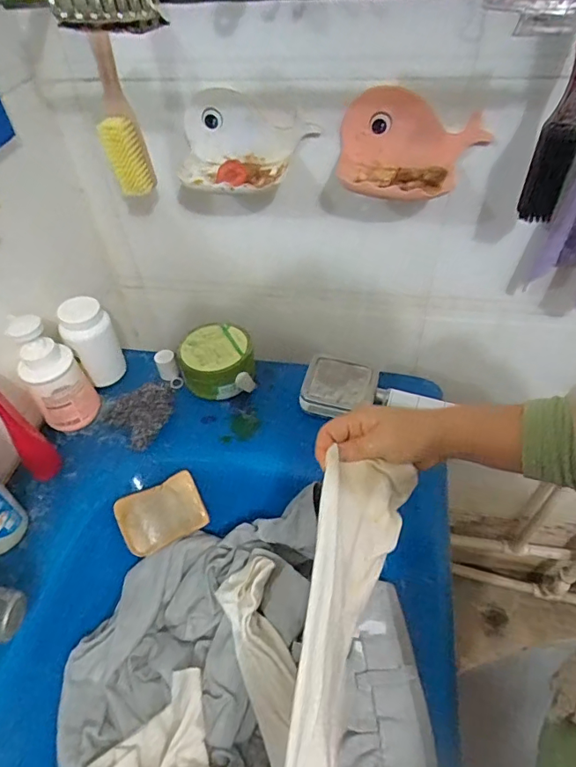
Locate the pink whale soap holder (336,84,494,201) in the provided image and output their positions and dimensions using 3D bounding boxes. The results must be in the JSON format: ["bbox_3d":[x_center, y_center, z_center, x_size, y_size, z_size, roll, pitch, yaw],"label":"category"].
[{"bbox_3d":[0.136,-0.259,0.542,0.165,0.091,0.069,5,48,9],"label":"pink whale soap holder"}]

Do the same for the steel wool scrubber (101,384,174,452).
[{"bbox_3d":[-0.191,0.043,0.667,0.098,0.039,0.082,-33,54,-24],"label":"steel wool scrubber"}]

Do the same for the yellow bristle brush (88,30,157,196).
[{"bbox_3d":[-0.192,-0.317,0.531,0.043,0.224,0.033,-1,48,3],"label":"yellow bristle brush"}]

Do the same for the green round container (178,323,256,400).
[{"bbox_3d":[-0.099,-0.027,0.703,0.100,0.074,0.100,-2,48,2],"label":"green round container"}]

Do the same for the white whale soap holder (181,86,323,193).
[{"bbox_3d":[-0.055,-0.280,0.577,0.167,0.083,0.082,6,48,9],"label":"white whale soap holder"}]

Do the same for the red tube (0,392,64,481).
[{"bbox_3d":[-0.312,0.051,0.570,0.040,0.151,0.050,-36,55,-26],"label":"red tube"}]

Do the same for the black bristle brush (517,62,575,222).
[{"bbox_3d":[0.280,-0.278,0.486,0.039,0.246,0.055,18,52,20],"label":"black bristle brush"}]

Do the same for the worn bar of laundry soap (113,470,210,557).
[{"bbox_3d":[-0.158,0.163,0.614,0.105,0.017,0.075,-25,83,-3],"label":"worn bar of laundry soap"}]

